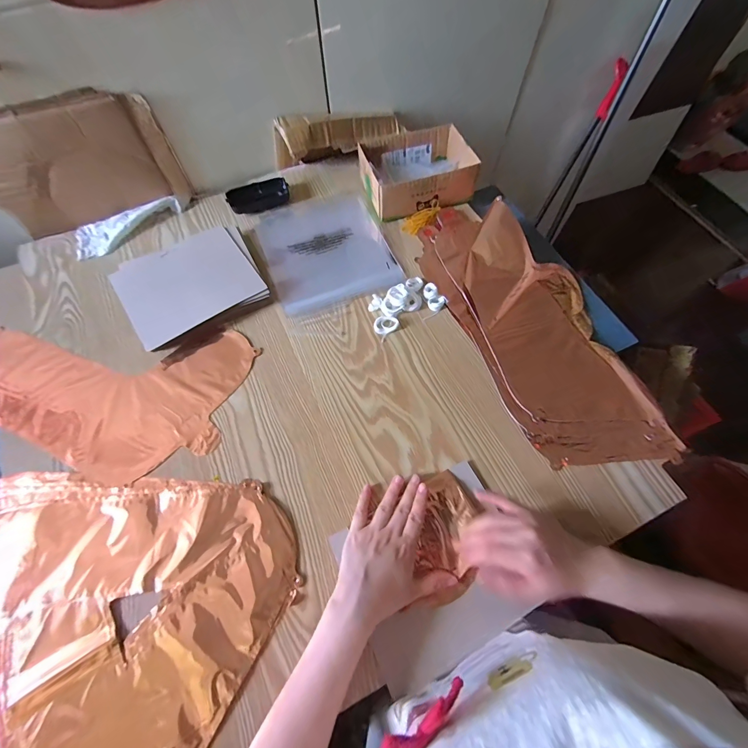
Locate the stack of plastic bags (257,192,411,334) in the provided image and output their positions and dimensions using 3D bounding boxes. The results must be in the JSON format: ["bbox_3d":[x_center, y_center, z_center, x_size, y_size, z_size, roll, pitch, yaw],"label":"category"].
[{"bbox_3d":[-0.083,-0.217,0.574,0.201,0.011,0.249,-22,67,-9],"label":"stack of plastic bags"}]

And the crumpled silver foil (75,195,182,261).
[{"bbox_3d":[-0.436,-0.268,0.592,0.183,0.022,0.074,-34,69,-14],"label":"crumpled silver foil"}]

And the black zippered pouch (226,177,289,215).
[{"bbox_3d":[-0.210,-0.326,0.617,0.108,0.024,0.043,-22,67,-9],"label":"black zippered pouch"}]

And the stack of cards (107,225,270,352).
[{"bbox_3d":[-0.284,-0.143,0.525,0.197,0.018,0.156,-26,79,-14],"label":"stack of cards"}]

